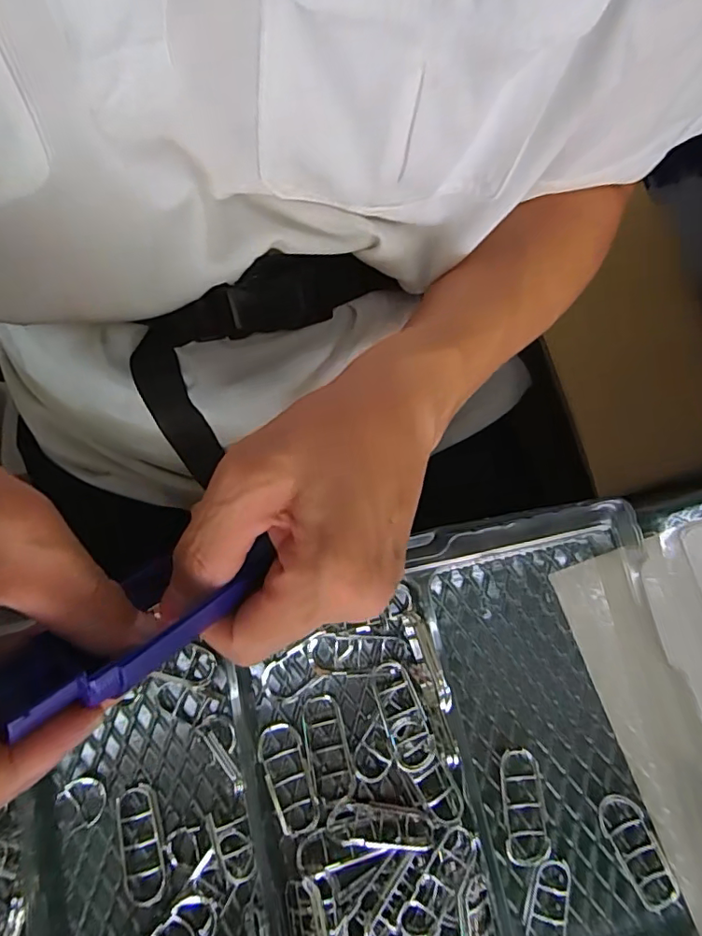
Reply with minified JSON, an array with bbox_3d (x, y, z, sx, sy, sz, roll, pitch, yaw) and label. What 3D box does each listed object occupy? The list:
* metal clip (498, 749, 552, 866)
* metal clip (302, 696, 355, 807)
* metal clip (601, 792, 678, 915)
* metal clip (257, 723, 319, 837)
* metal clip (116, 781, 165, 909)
[{"bbox_3d":[0.089,0.173,0.276,0.023,0.006,0.053,-1,78,-2],"label":"metal clip"},{"bbox_3d":[-0.012,0.145,0.278,0.022,0.010,0.051,-12,79,-4],"label":"metal clip"},{"bbox_3d":[0.145,0.194,0.272,0.021,0.007,0.057,-23,80,-6],"label":"metal clip"},{"bbox_3d":[-0.032,0.158,0.275,0.022,0.012,0.053,-15,77,-11],"label":"metal clip"},{"bbox_3d":[-0.104,0.187,0.268,0.023,0.008,0.053,-11,79,-4],"label":"metal clip"}]

